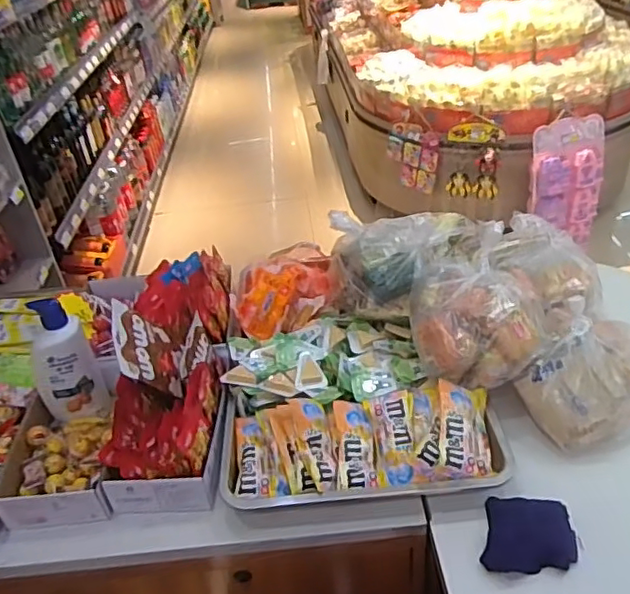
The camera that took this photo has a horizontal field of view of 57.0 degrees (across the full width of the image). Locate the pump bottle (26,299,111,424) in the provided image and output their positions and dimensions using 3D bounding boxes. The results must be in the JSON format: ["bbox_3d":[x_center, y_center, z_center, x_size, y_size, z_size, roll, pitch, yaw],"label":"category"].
[{"bbox_3d":[-0.385,0.104,0.889,0.093,0.205,0.051,-24,39,-23],"label":"pump bottle"}]

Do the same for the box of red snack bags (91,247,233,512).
[{"bbox_3d":[-0.225,0.068,0.952,0.158,0.178,0.519,-6,36,1],"label":"box of red snack bags"}]

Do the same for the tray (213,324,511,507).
[{"bbox_3d":[0.059,0.145,0.887,0.391,0.069,0.337,-6,36,1],"label":"tray"}]

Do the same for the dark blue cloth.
[{"bbox_3d":[0.267,0.295,0.724,0.103,0.022,0.095,4,37,13],"label":"dark blue cloth"}]

